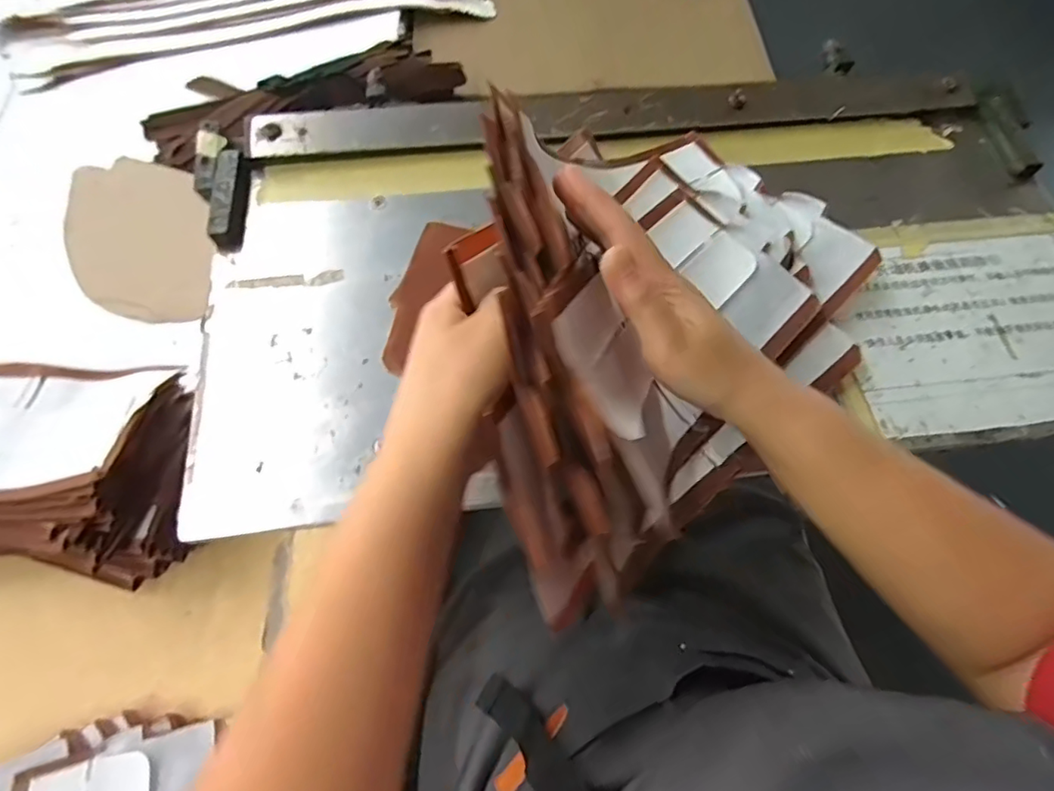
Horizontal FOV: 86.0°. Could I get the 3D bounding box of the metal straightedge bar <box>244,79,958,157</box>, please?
[{"bbox_3d":[0.076,-0.221,0.443,0.561,0.023,0.049,-6,66,-4],"label":"metal straightedge bar"}]

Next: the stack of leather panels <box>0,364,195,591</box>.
[{"bbox_3d":[-0.368,0.052,0.408,0.269,0.111,0.138,5,66,1],"label":"stack of leather panels"}]

